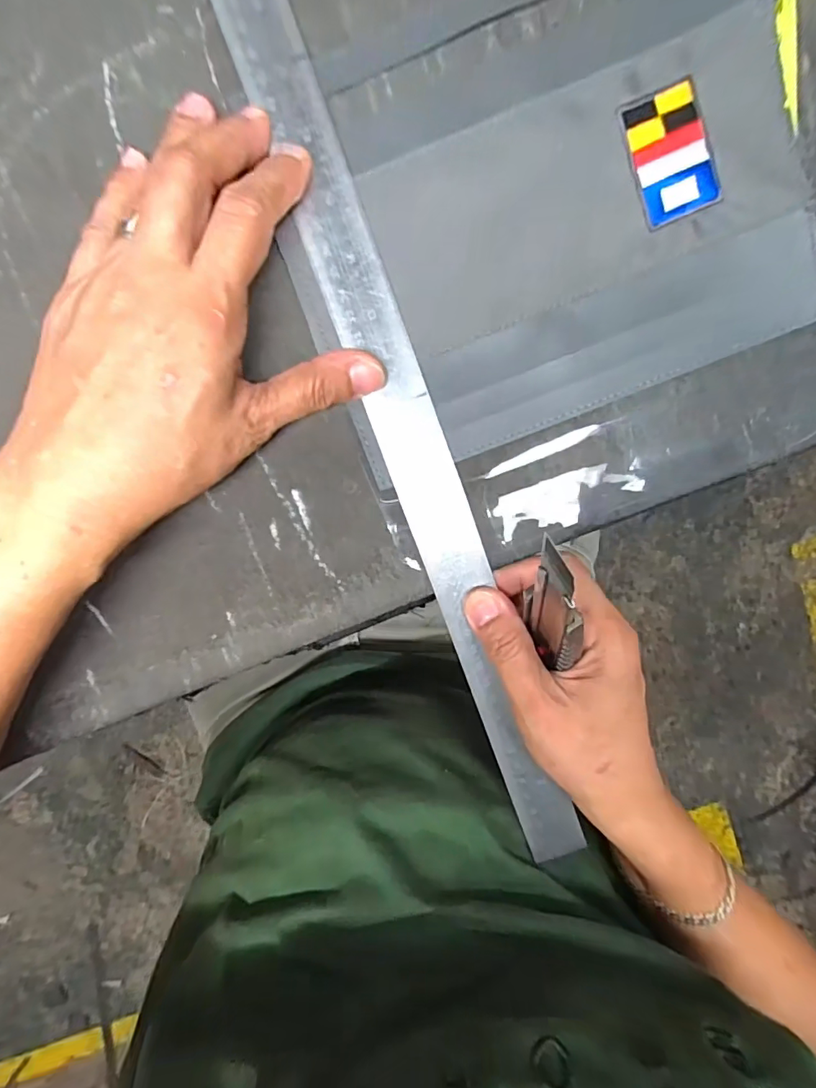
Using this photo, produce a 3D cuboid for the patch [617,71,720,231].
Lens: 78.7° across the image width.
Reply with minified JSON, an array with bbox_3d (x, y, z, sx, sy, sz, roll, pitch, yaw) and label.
[{"bbox_3d":[0.113,-0.167,0.213,0.032,0.004,0.050,-22,99,3],"label":"patch"}]

